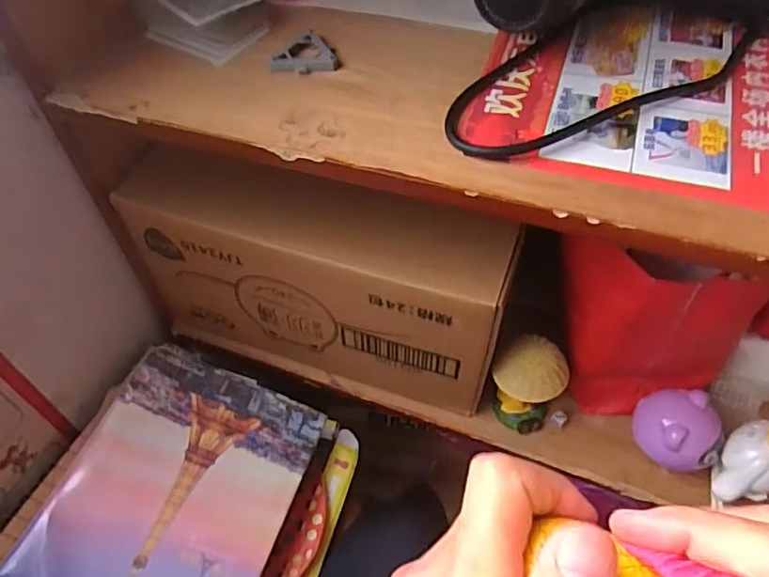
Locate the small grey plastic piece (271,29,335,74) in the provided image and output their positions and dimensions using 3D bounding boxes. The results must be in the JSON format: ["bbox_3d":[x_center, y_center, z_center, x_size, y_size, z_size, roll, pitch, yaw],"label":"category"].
[{"bbox_3d":[-0.058,-0.168,0.410,0.044,0.009,0.040,-4,52,-2],"label":"small grey plastic piece"}]

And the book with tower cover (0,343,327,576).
[{"bbox_3d":[-0.178,0.182,0.484,0.182,0.012,0.252,23,53,-2],"label":"book with tower cover"}]

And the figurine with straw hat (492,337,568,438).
[{"bbox_3d":[0.127,0.093,0.523,0.056,0.104,0.049,29,58,22],"label":"figurine with straw hat"}]

